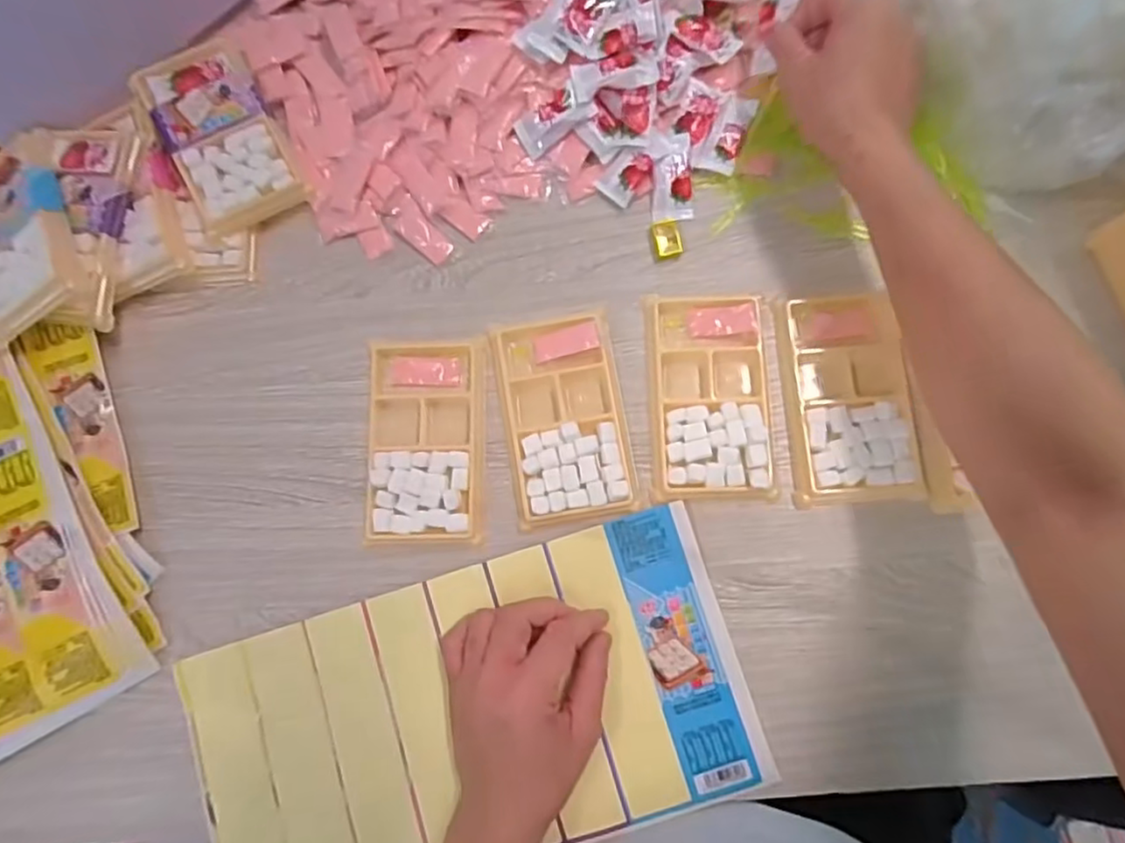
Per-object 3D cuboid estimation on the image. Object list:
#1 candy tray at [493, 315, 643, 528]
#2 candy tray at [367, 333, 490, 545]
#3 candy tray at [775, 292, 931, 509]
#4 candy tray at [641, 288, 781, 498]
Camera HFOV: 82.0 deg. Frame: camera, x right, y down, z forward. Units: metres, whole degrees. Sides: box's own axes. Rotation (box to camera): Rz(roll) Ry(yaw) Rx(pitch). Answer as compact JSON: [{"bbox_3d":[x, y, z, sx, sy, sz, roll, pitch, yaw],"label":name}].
[{"bbox_3d":[0.001,-0.004,0.412,0.076,0.011,0.132,-10,81,2],"label":"candy tray"},{"bbox_3d":[-0.087,0.012,0.415,0.074,0.009,0.129,-1,81,3],"label":"candy tray"},{"bbox_3d":[0.179,-0.016,0.407,0.075,0.012,0.130,-6,81,2],"label":"candy tray"},{"bbox_3d":[0.095,-0.016,0.411,0.077,0.011,0.132,-3,81,3],"label":"candy tray"}]

